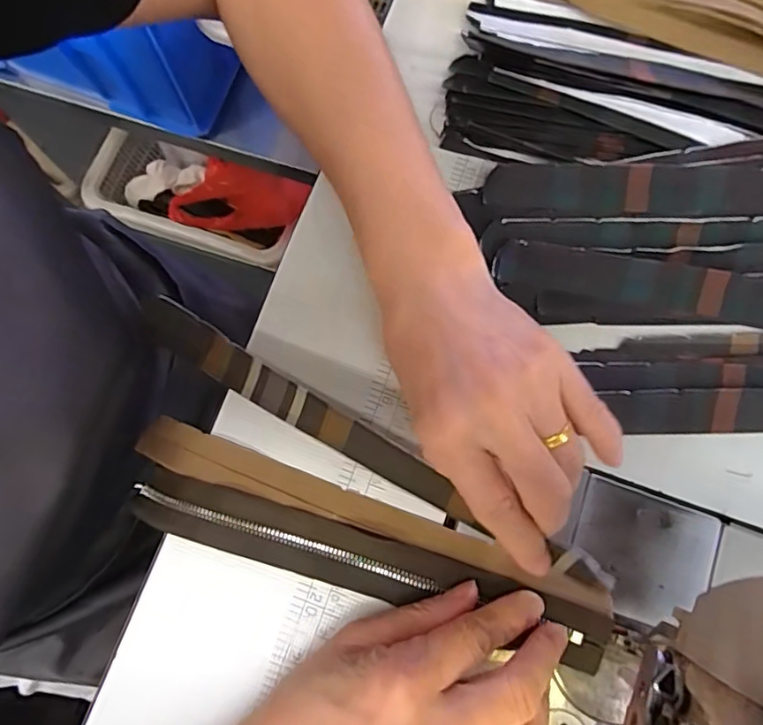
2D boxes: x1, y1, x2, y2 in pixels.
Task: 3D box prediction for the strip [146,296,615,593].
[{"bbox_3d":[-0.011,0.037,0.259,0.241,0.028,0.011,29,35,11],"label":"strip"}]

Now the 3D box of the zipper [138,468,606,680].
[{"bbox_3d":[-0.011,0.092,0.259,0.226,0.018,0.027,17,74,4],"label":"zipper"}]

